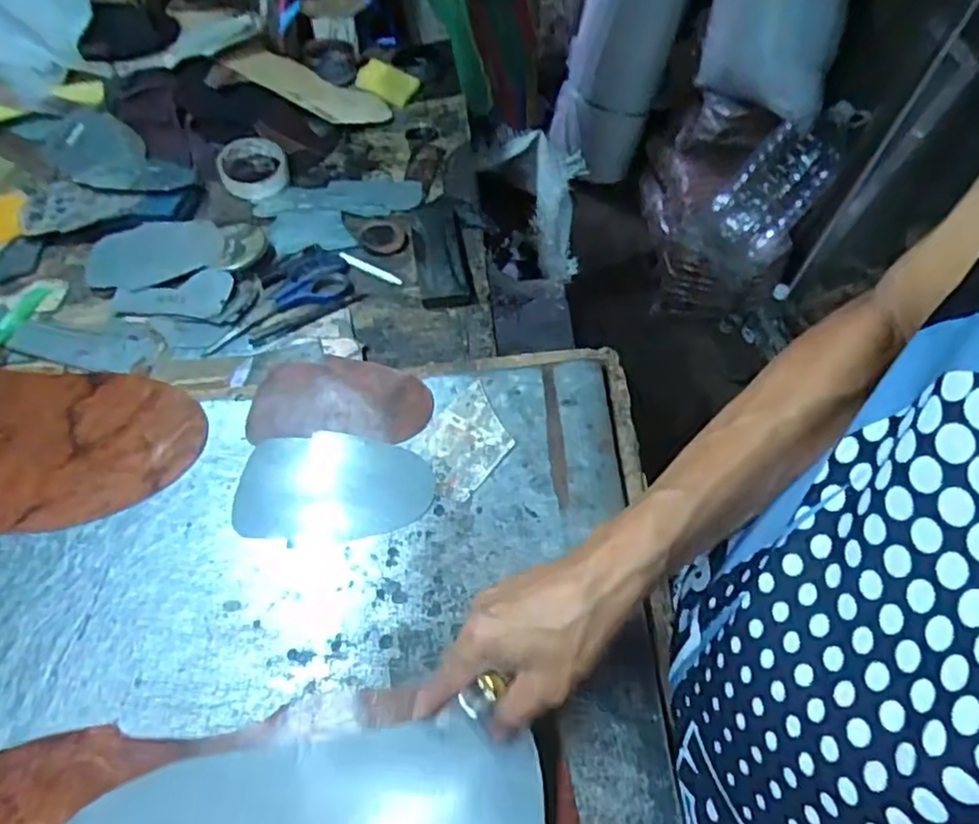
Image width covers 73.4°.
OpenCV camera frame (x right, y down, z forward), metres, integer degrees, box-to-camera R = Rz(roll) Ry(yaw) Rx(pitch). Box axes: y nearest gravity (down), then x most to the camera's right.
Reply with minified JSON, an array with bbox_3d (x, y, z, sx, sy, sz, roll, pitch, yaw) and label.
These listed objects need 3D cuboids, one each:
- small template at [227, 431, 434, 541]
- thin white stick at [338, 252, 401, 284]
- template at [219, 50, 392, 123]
[{"bbox_3d":[-0.129,0.060,0.545,0.162,0.006,0.096,2,60,7],"label":"small template"},{"bbox_3d":[-0.134,-0.161,0.732,0.088,0.006,0.011,27,60,22],"label":"thin white stick"},{"bbox_3d":[-0.260,-0.474,0.955,0.233,0.013,0.091,24,54,-1],"label":"template"}]

